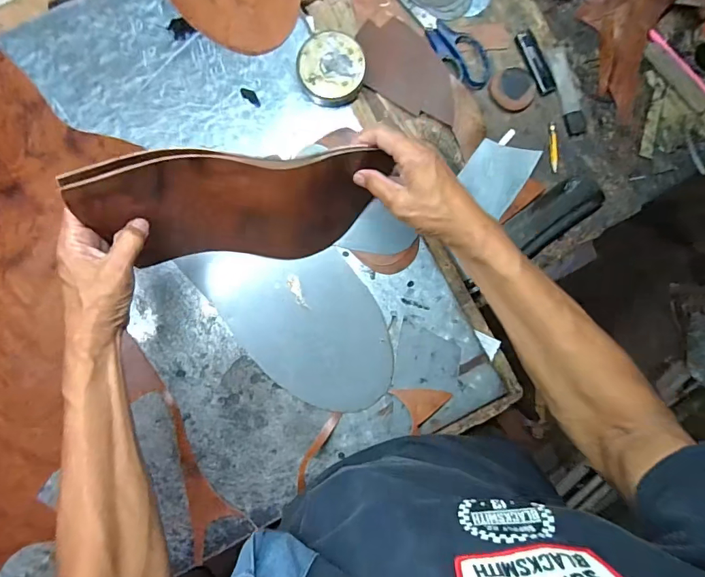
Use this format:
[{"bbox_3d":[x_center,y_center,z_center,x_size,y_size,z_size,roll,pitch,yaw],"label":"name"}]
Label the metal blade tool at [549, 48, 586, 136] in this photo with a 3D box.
[{"bbox_3d":[0.275,-0.250,0.544,0.028,0.005,0.109,-15,88,-3],"label":"metal blade tool"}]

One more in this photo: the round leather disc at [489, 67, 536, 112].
[{"bbox_3d":[0.202,-0.250,0.536,0.054,0.012,0.053,0,93,-6],"label":"round leather disc"}]

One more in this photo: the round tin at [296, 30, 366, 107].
[{"bbox_3d":[-0.025,-0.251,0.494,0.073,0.031,0.076,0,93,-6],"label":"round tin"}]

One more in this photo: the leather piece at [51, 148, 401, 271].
[{"bbox_3d":[-0.106,-0.075,0.431,0.268,0.168,0.037,-9,65,-19],"label":"leather piece"}]

